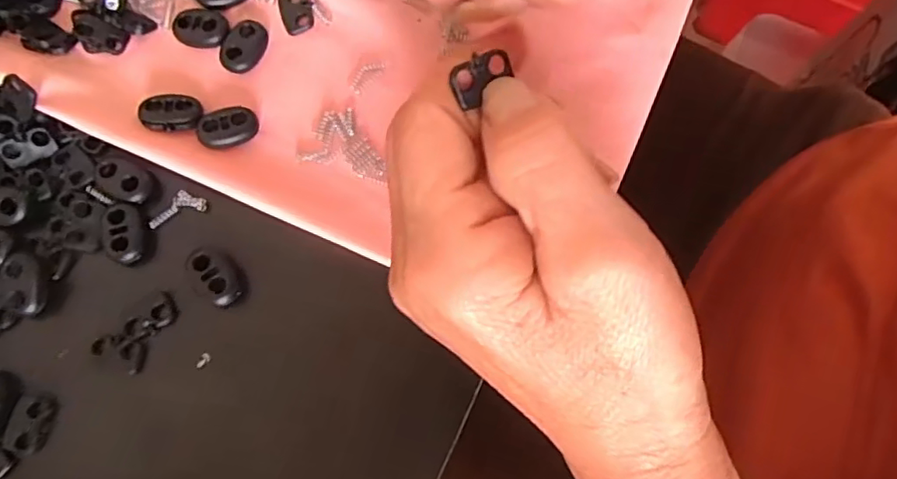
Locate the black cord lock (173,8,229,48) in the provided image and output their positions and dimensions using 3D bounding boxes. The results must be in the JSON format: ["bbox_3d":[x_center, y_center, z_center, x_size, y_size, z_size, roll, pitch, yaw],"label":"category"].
[{"bbox_3d":[-0.095,-0.081,0.226,0.021,0.005,0.014,10,76,4],"label":"black cord lock"}]

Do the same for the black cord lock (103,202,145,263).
[{"bbox_3d":[-0.114,-0.002,0.208,0.012,0.005,0.021,-13,76,-2],"label":"black cord lock"}]

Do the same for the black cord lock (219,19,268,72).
[{"bbox_3d":[-0.078,-0.074,0.225,0.012,0.007,0.021,39,79,10],"label":"black cord lock"}]

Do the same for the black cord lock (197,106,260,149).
[{"bbox_3d":[-0.081,-0.041,0.217,0.021,0.006,0.015,-23,76,-5],"label":"black cord lock"}]

